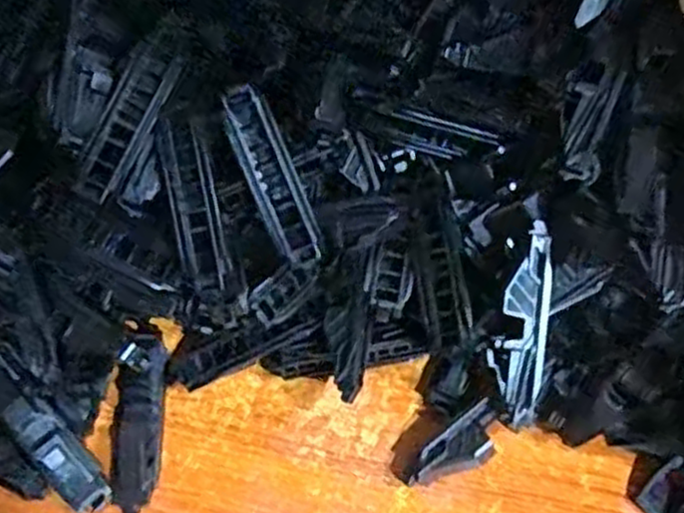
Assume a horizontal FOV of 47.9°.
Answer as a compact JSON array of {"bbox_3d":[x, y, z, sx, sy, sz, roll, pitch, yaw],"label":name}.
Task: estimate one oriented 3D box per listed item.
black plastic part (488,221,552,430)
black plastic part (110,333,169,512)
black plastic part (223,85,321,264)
[{"bbox_3d":[0.071,0.028,0.304,0.020,0.006,0.080,7,94,3],"label":"black plastic part"},{"bbox_3d":[-0.088,0.071,0.329,0.019,0.015,0.074,0,65,-1],"label":"black plastic part"},{"bbox_3d":[-0.027,-0.031,0.307,0.017,0.011,0.072,-25,107,-12],"label":"black plastic part"}]

